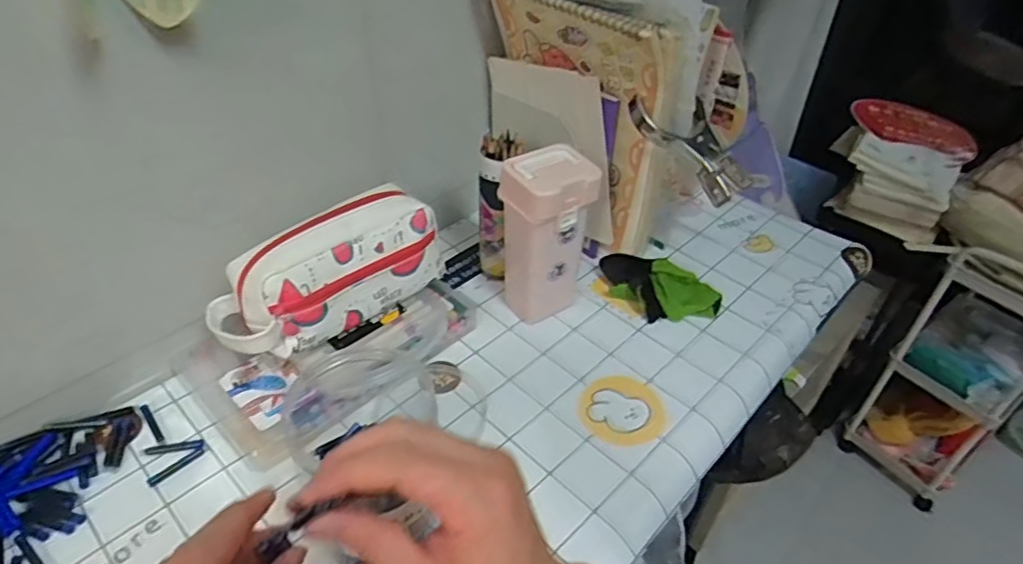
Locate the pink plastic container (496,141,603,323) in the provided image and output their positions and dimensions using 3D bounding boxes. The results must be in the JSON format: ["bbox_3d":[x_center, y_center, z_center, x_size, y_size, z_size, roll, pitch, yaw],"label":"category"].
[{"bbox_3d":[0.033,-0.038,0.628,0.077,0.177,0.068,-28,50,-30],"label":"pink plastic container"}]

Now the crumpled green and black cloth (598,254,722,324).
[{"bbox_3d":[0.161,0.004,0.692,0.134,0.033,0.074,22,49,26],"label":"crumpled green and black cloth"}]

